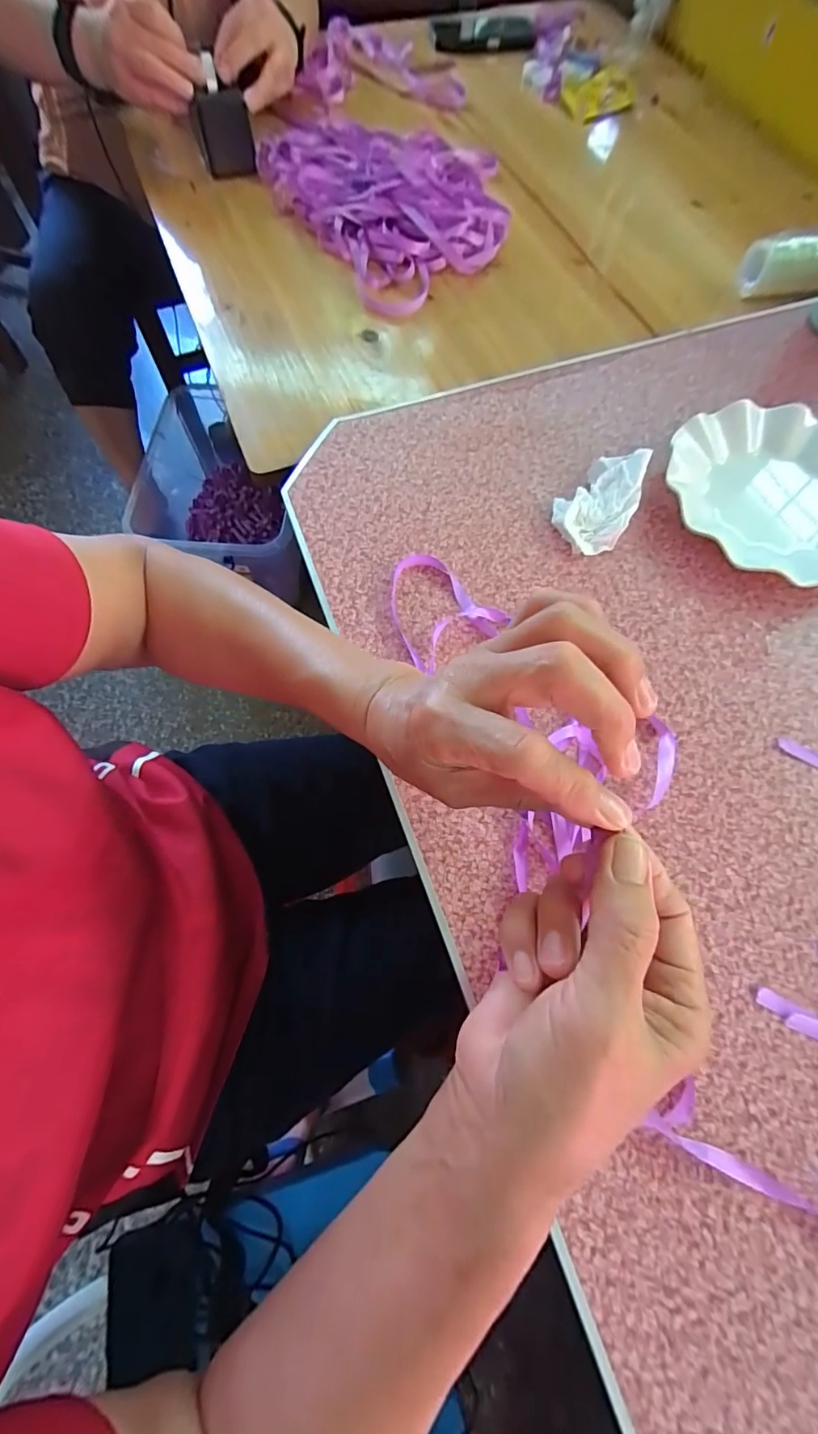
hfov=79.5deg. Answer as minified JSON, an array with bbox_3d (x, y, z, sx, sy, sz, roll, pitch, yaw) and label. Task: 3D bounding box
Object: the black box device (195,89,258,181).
[{"bbox_3d":[-0.234,-0.744,0.631,0.071,0.073,0.018,11,50,11],"label":"black box device"}]

